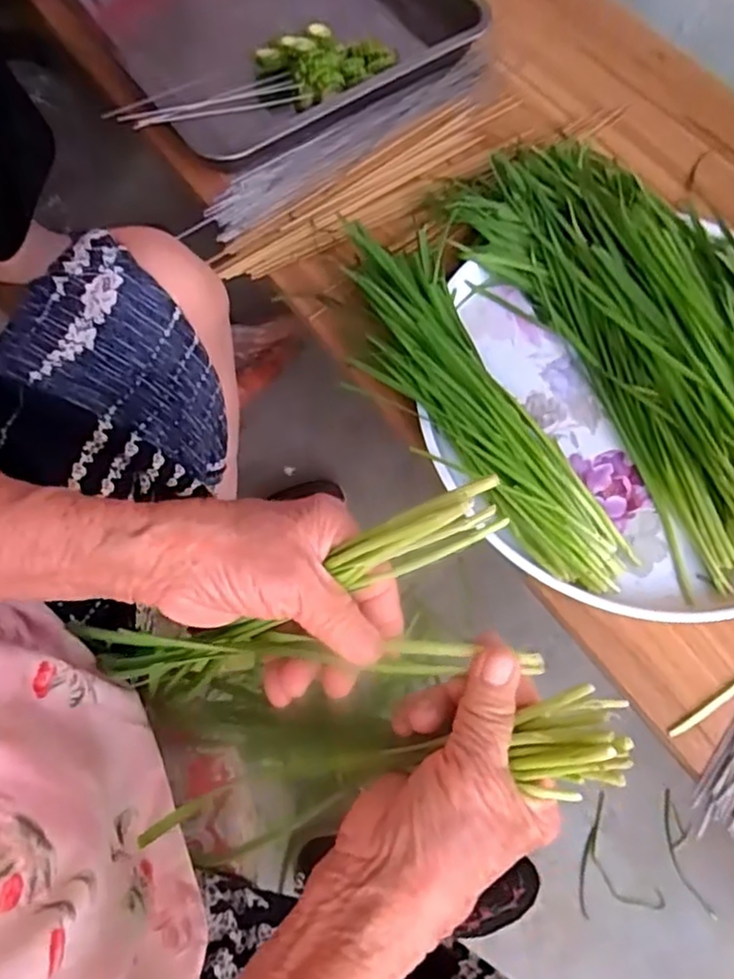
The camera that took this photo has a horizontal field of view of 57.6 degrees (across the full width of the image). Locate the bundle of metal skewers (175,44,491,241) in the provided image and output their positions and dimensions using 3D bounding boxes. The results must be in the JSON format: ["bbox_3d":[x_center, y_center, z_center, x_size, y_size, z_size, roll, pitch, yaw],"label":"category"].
[{"bbox_3d":[-0.015,-0.322,0.627,0.338,0.015,0.062,-33,73,-12],"label":"bundle of metal skewers"}]

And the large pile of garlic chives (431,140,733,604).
[{"bbox_3d":[0.232,-0.133,0.522,0.219,0.066,0.421,-28,72,-10],"label":"large pile of garlic chives"}]

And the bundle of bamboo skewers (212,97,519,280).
[{"bbox_3d":[0.004,-0.276,0.606,0.314,0.008,0.067,-34,73,-12],"label":"bundle of bamboo skewers"}]

